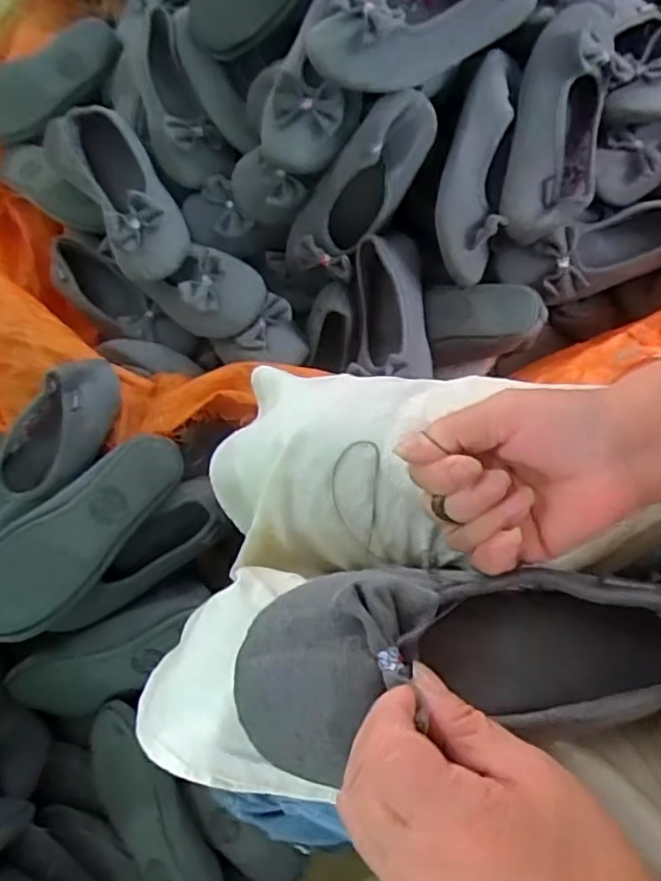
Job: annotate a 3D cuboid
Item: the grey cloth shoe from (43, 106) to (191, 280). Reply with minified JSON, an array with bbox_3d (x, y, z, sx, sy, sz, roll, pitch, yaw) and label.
[{"bbox_3d":[-0.258,-0.307,0.777,0.104,0.098,0.227,-33,70,-13],"label":"grey cloth shoe"}]

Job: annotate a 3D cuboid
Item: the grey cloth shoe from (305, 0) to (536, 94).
[{"bbox_3d":[0.089,-0.416,0.604,0.217,0.057,0.091,-33,70,-13],"label":"grey cloth shoe"}]

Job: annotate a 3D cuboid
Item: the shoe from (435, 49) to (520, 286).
[{"bbox_3d":[0.156,-0.292,0.654,0.068,0.058,0.240,12,85,6],"label":"shoe"}]

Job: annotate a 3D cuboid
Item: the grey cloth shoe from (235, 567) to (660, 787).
[{"bbox_3d":[0.062,0.103,0.299,0.206,0.057,0.081,-2,66,-10],"label":"grey cloth shoe"}]

